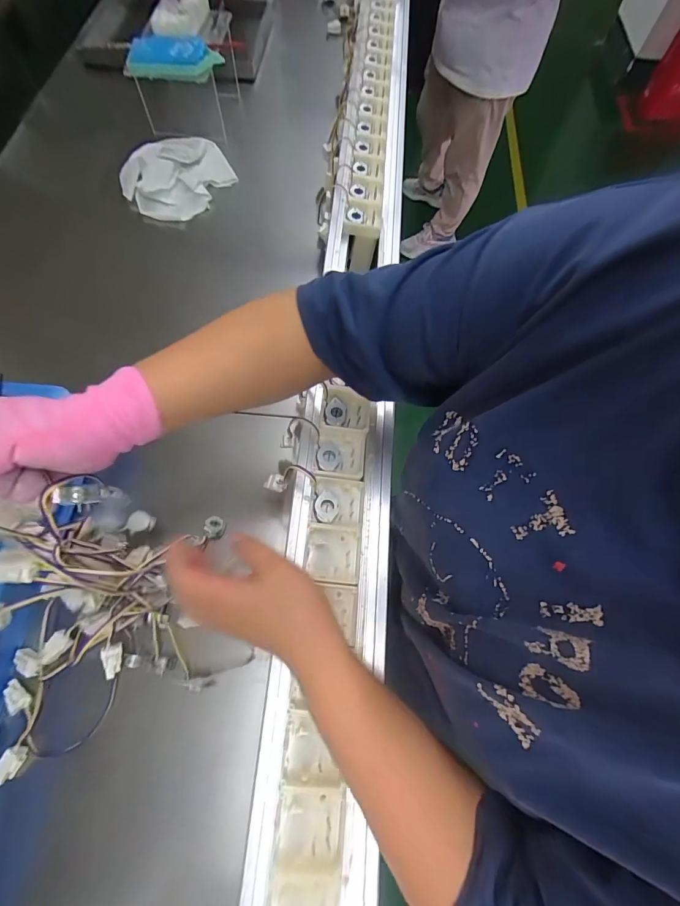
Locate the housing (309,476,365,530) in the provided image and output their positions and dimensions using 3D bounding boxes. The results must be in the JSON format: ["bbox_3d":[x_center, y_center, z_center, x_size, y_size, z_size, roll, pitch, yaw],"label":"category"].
[{"bbox_3d":[-0.002,0.051,0.401,0.048,0.013,0.051,6,68,1],"label":"housing"}]

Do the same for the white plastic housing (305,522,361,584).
[{"bbox_3d":[-0.007,0.095,0.382,0.051,0.016,0.053,4,68,0],"label":"white plastic housing"}]

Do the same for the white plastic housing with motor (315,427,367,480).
[{"bbox_3d":[0.001,0.001,0.421,0.050,0.014,0.054,6,68,0],"label":"white plastic housing with motor"}]

